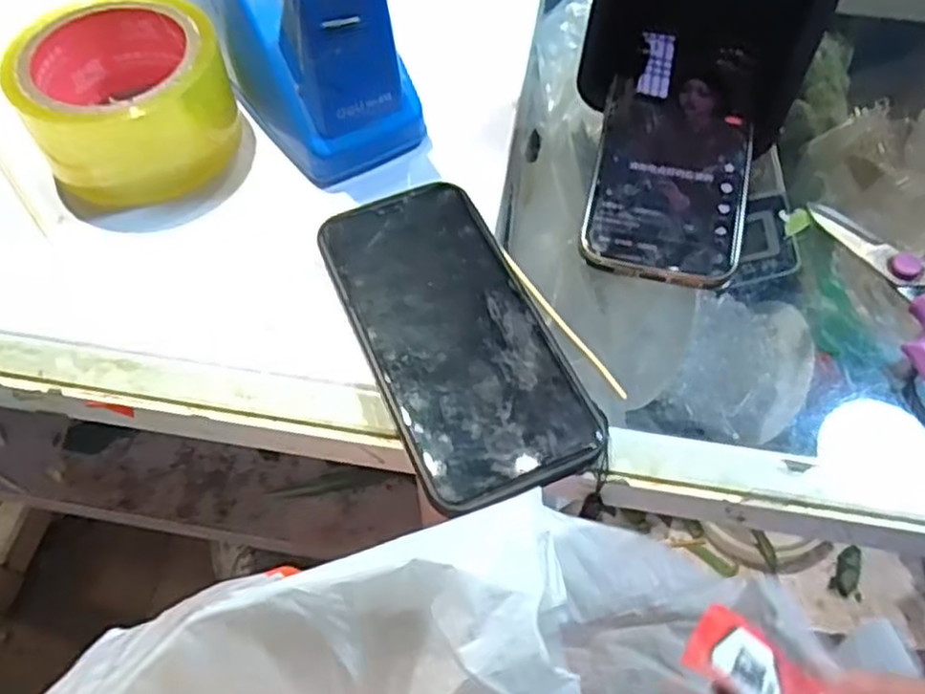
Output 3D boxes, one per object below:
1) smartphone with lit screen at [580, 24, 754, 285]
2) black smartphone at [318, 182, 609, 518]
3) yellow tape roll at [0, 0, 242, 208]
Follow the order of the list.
[{"bbox_3d":[0.107,-0.104,0.375,0.073,0.006,0.156,11,67,9],"label":"smartphone with lit screen"},{"bbox_3d":[-0.005,-0.008,0.330,0.077,0.015,0.159,-20,60,-12],"label":"black smartphone"},{"bbox_3d":[-0.171,-0.131,0.388,0.096,0.049,0.096,0,58,0],"label":"yellow tape roll"}]

